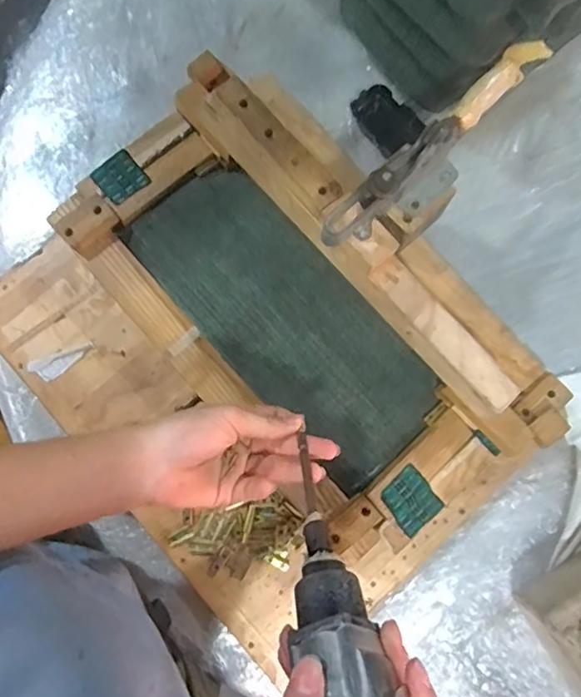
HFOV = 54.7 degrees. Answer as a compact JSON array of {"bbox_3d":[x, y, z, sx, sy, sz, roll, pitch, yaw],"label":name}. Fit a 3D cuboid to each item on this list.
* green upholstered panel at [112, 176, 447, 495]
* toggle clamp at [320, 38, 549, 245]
[{"bbox_3d":[-0.006,-0.033,0.580,0.144,0.026,0.354,-42,83,-5],"label":"green upholstered panel"},{"bbox_3d":[0.118,-0.163,0.490,0.035,0.100,0.252,43,84,7],"label":"toggle clamp"}]

